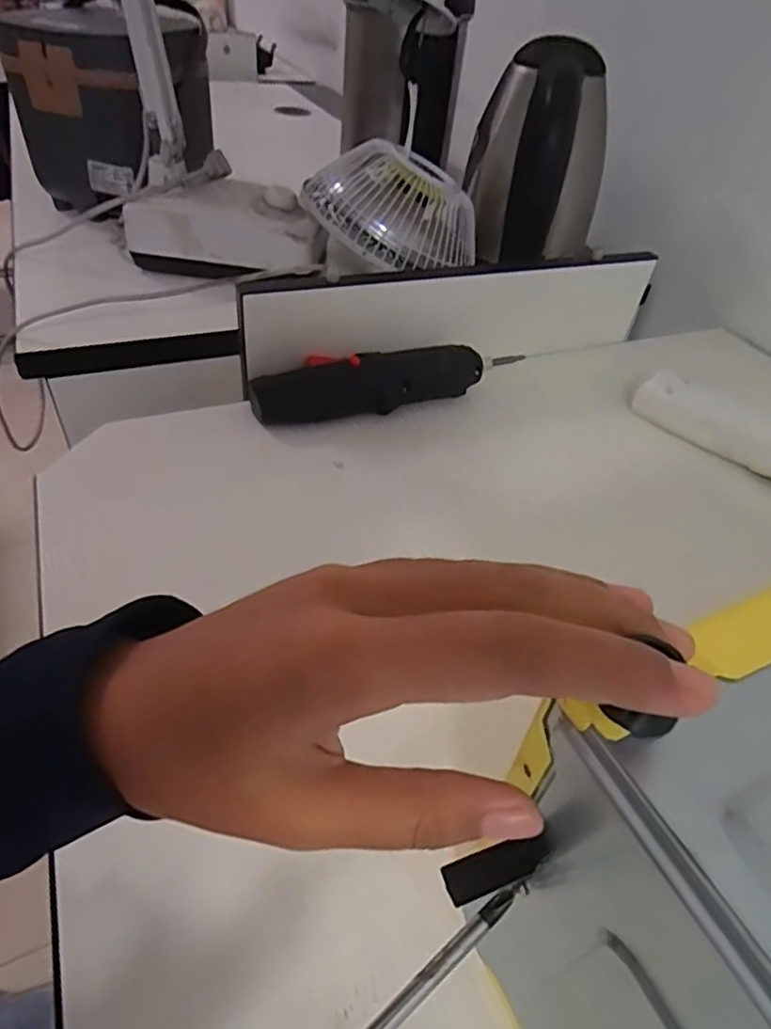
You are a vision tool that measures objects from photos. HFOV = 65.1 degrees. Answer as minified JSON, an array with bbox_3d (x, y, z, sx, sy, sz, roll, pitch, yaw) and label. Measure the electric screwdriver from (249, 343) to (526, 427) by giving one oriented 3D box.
[{"bbox_3d":[0.007,-0.112,0.496,0.231,0.038,0.042,-8,46,-15],"label":"electric screwdriver"}]

